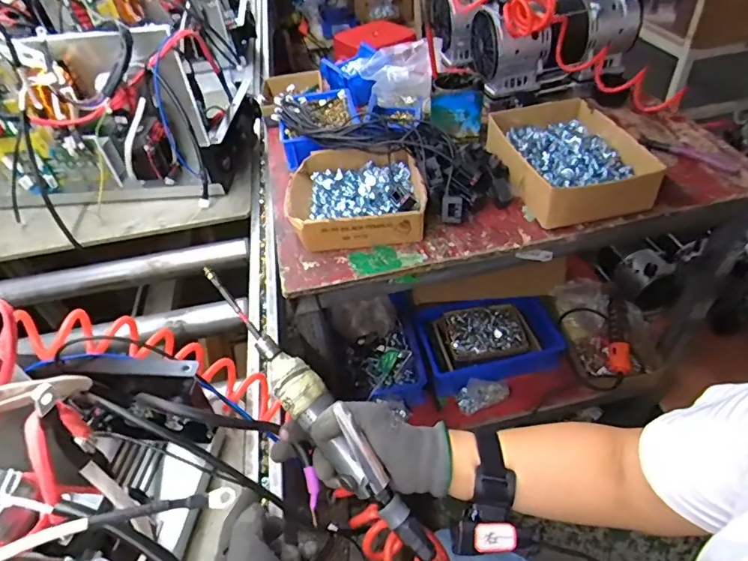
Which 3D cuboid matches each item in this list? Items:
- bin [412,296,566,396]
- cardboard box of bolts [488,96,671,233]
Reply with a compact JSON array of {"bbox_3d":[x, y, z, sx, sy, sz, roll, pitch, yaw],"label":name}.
[{"bbox_3d":[0.261,0.134,1.110,0.300,0.064,0.197,-9,43,-2],"label":"bin"},{"bbox_3d":[0.302,-0.196,0.771,0.189,0.065,0.266,-11,44,-4],"label":"cardboard box of bolts"}]

